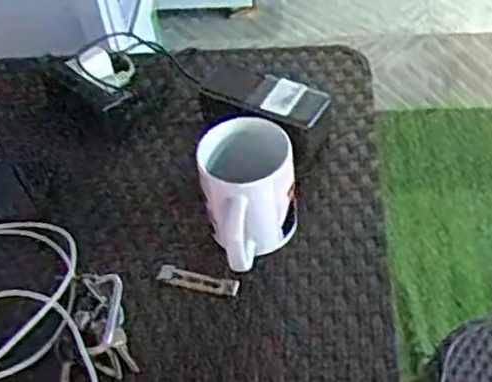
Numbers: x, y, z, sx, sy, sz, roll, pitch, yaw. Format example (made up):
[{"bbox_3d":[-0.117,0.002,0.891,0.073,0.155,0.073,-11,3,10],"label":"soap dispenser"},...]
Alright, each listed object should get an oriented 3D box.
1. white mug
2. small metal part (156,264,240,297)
[{"bbox_3d":[0.003,0.007,0.642,0.082,0.105,0.110,-8,47,0],"label":"white mug"},{"bbox_3d":[-0.043,0.079,0.648,0.074,0.006,0.017,9,50,15],"label":"small metal part"}]

